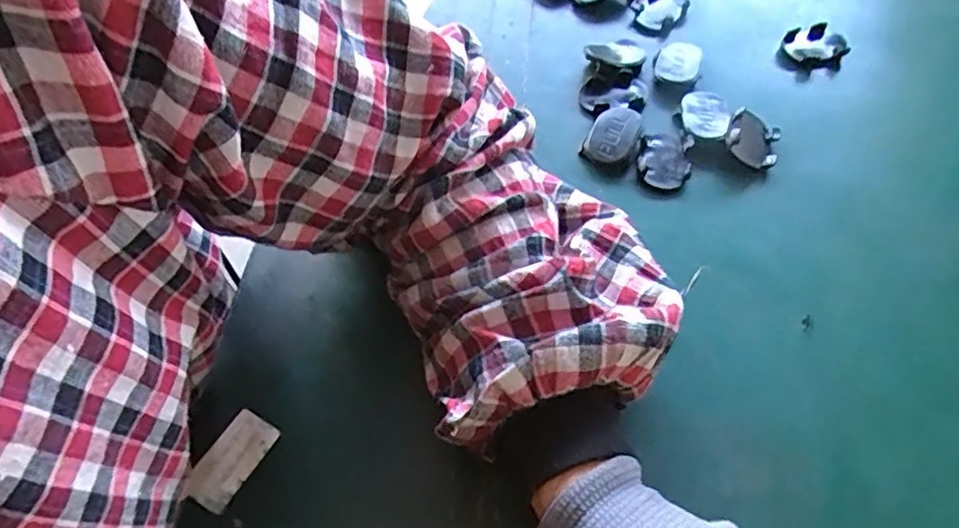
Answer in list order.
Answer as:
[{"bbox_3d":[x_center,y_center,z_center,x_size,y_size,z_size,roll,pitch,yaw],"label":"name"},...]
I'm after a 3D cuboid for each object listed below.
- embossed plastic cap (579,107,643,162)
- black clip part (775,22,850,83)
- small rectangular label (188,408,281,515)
[{"bbox_3d":[0.081,-0.079,0.380,0.028,0.013,0.042,20,60,16],"label":"embossed plastic cap"},{"bbox_3d":[0.225,-0.145,0.419,0.040,0.014,0.045,28,62,20],"label":"black clip part"},{"bbox_3d":[-0.117,0.092,0.293,0.024,0.004,0.044,24,61,18],"label":"small rectangular label"}]

